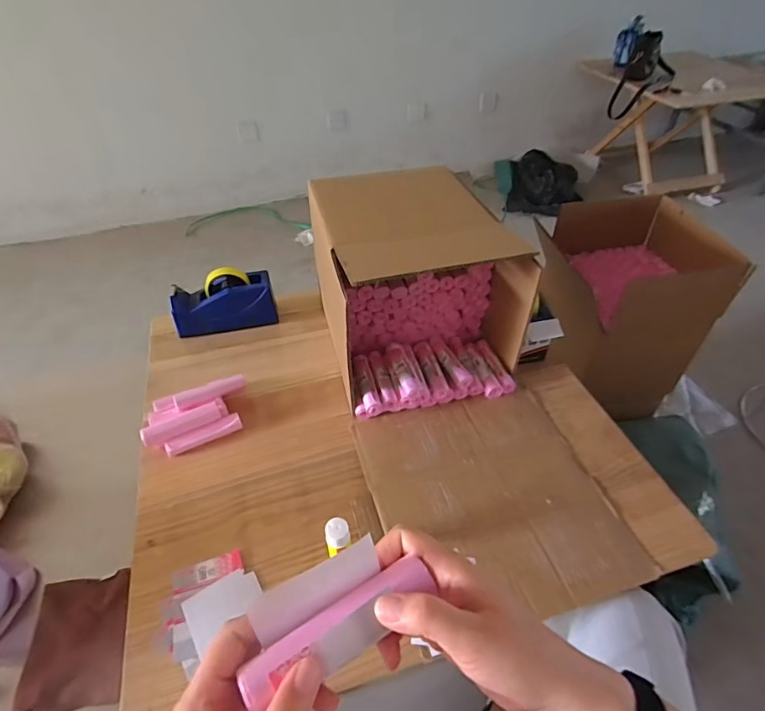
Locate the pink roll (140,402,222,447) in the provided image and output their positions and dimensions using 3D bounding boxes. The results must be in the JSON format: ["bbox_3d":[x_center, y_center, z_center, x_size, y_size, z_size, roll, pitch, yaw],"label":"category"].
[{"bbox_3d":[-0.323,0.111,0.758,0.120,0.021,0.027,-23,48,-20],"label":"pink roll"}]

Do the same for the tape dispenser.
[{"bbox_3d":[-0.317,-0.106,0.939,0.197,0.101,0.068,-13,45,-11],"label":"tape dispenser"}]

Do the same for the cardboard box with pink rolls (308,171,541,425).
[{"bbox_3d":[0.053,-0.125,0.857,0.304,0.262,0.378,-13,45,-10],"label":"cardboard box with pink rolls"}]

